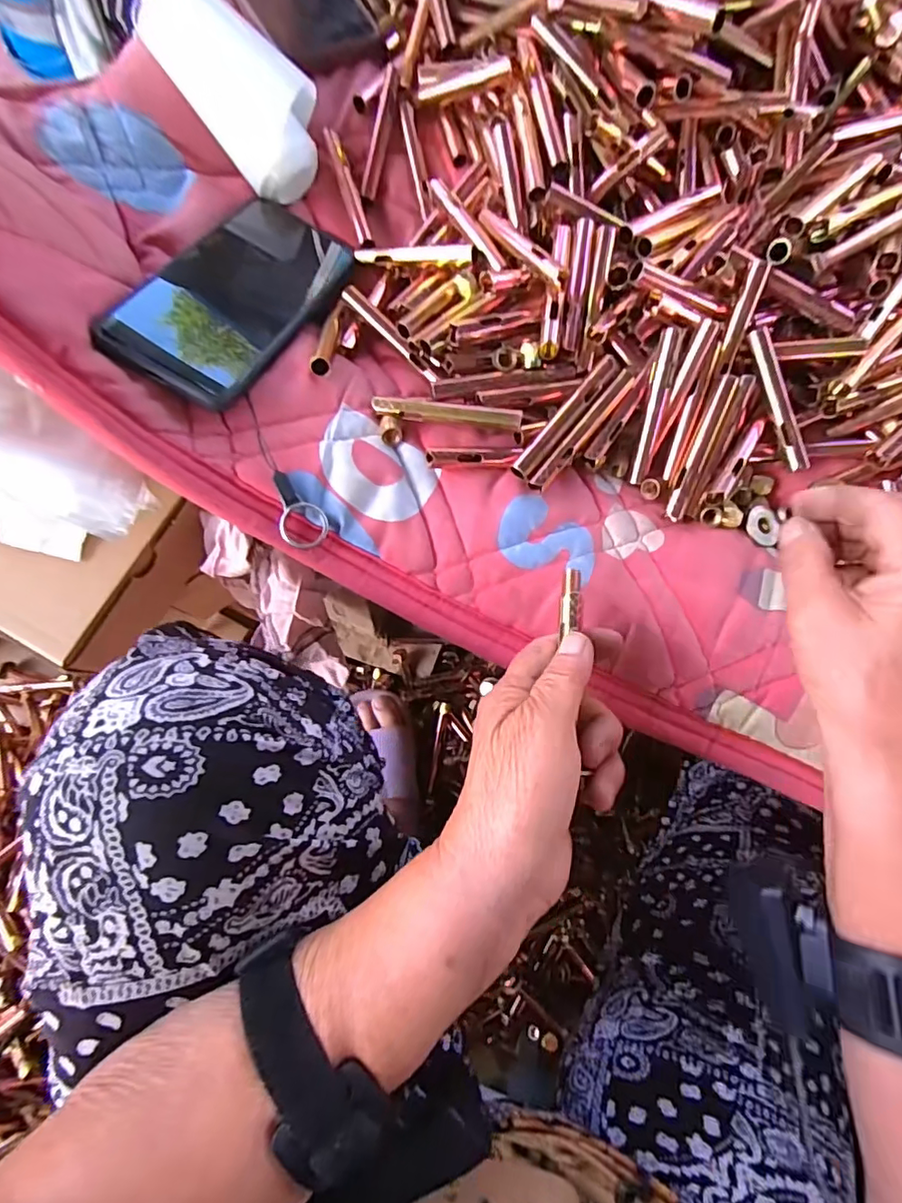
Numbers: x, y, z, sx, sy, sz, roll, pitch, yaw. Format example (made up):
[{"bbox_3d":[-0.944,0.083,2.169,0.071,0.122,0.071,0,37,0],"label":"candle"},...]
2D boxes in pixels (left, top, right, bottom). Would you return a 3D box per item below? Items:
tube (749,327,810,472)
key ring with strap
[{"bbox_3d":[0.187,-0.114,0.309,0.009,0.008,0.082,-22,97,-6],"label":"tube"},{"bbox_3d":[-0.095,-0.068,0.292,0.024,0.019,0.087,-29,80,-10],"label":"key ring with strap"}]

